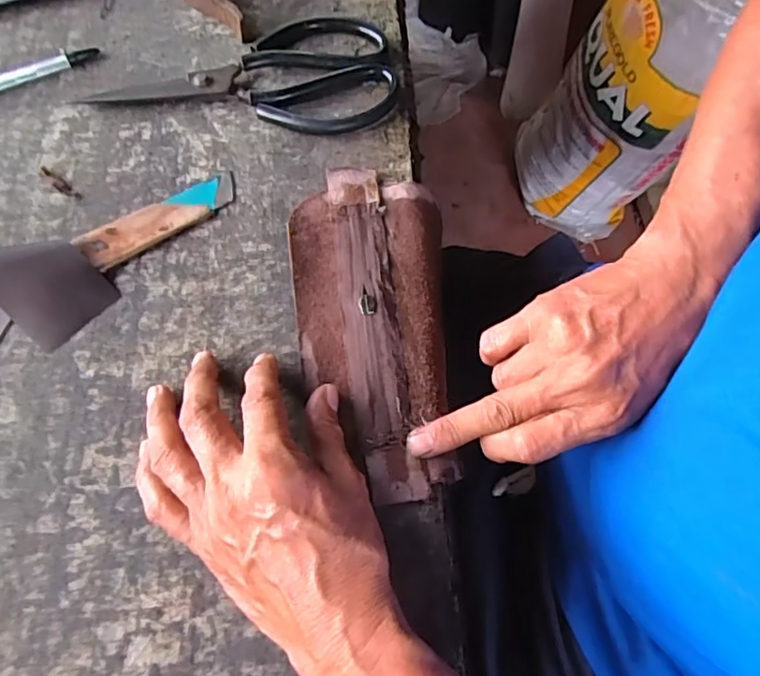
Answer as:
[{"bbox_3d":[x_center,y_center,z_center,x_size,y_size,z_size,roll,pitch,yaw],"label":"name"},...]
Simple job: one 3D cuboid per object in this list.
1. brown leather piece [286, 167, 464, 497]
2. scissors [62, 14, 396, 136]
[{"bbox_3d":[-0.001,-0.011,0.338,0.092,0.014,0.202,-6,68,-5],"label":"brown leather piece"},{"bbox_3d":[-0.093,-0.186,0.396,0.204,0.013,0.101,2,67,-2],"label":"scissors"}]

